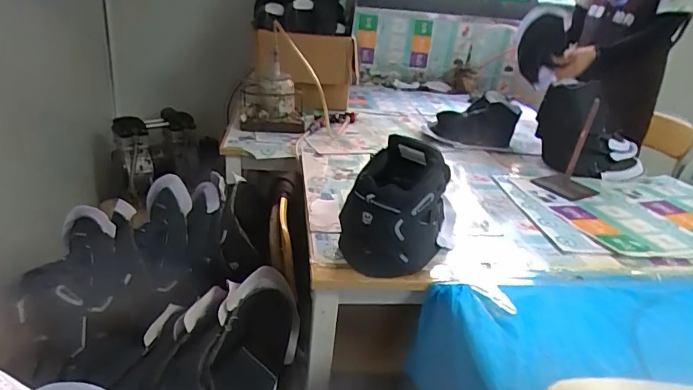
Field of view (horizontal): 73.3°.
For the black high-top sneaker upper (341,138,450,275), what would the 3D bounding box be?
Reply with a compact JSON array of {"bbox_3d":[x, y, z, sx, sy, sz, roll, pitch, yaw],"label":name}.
[{"bbox_3d":[0.082,0.029,0.754,0.172,0.207,0.108,9,24,4],"label":"black high-top sneaker upper"}]

